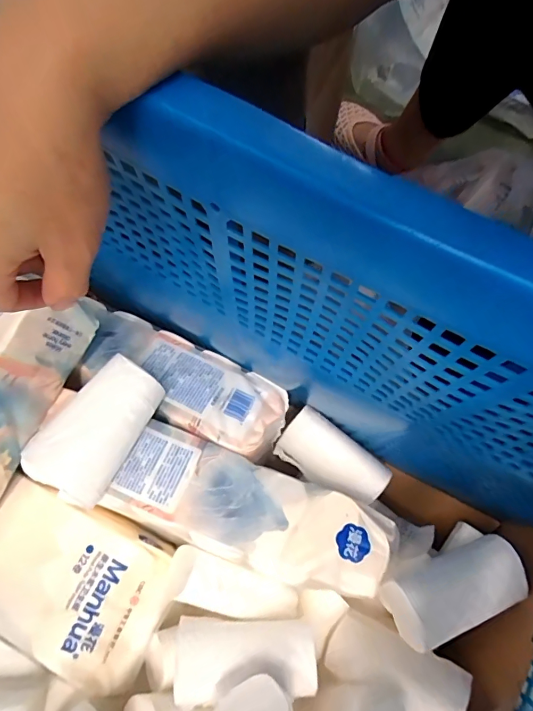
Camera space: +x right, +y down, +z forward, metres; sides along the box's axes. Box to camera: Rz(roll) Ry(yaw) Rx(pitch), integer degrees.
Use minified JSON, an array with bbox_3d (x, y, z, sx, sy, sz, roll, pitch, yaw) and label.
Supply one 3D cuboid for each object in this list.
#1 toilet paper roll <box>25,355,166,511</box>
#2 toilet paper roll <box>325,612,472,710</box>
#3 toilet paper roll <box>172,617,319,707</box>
[{"bbox_3d":[-0.163,0.070,0.418,0.072,0.069,0.134,29,74,7],"label":"toilet paper roll"},{"bbox_3d":[0.123,0.308,0.410,0.129,0.046,0.055,9,69,37],"label":"toilet paper roll"},{"bbox_3d":[-0.021,0.291,0.403,0.134,0.048,0.061,2,73,-1],"label":"toilet paper roll"}]

